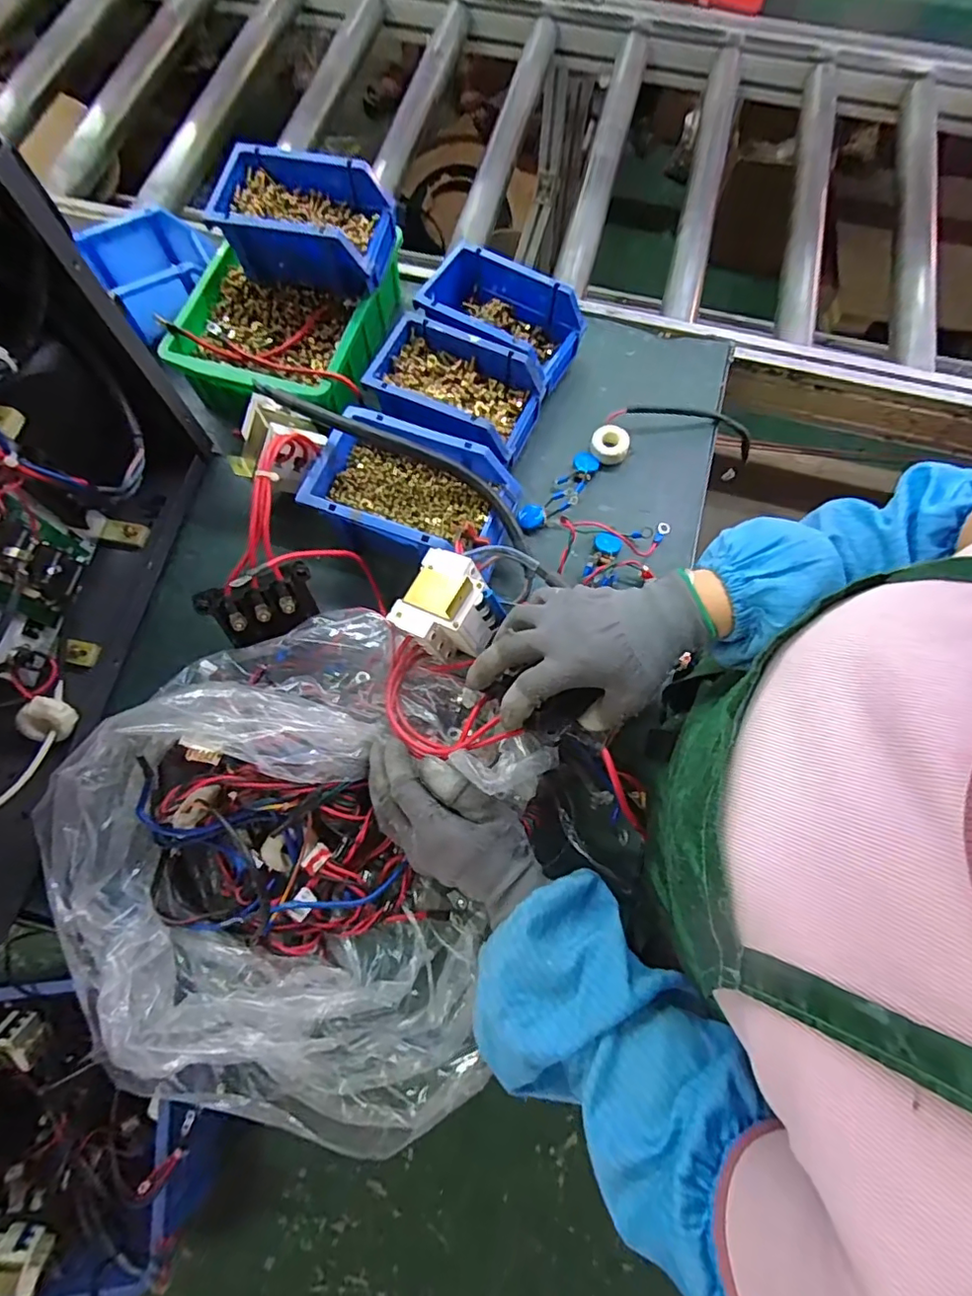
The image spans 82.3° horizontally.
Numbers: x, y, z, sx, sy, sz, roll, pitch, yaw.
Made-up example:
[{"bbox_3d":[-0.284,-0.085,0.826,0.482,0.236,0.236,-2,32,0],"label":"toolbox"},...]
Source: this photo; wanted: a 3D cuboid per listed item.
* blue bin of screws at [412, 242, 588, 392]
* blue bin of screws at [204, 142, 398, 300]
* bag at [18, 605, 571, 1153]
[{"bbox_3d":[0.018,-0.358,0.608,0.164,0.063,0.111,24,73,7],"label":"blue bin of screws"},{"bbox_3d":[-0.183,-0.432,0.572,0.160,0.072,0.100,11,72,3],"label":"blue bin of screws"},{"bbox_3d":[-0.128,0.153,0.423,0.351,0.104,0.306,34,78,10],"label":"bag"}]

